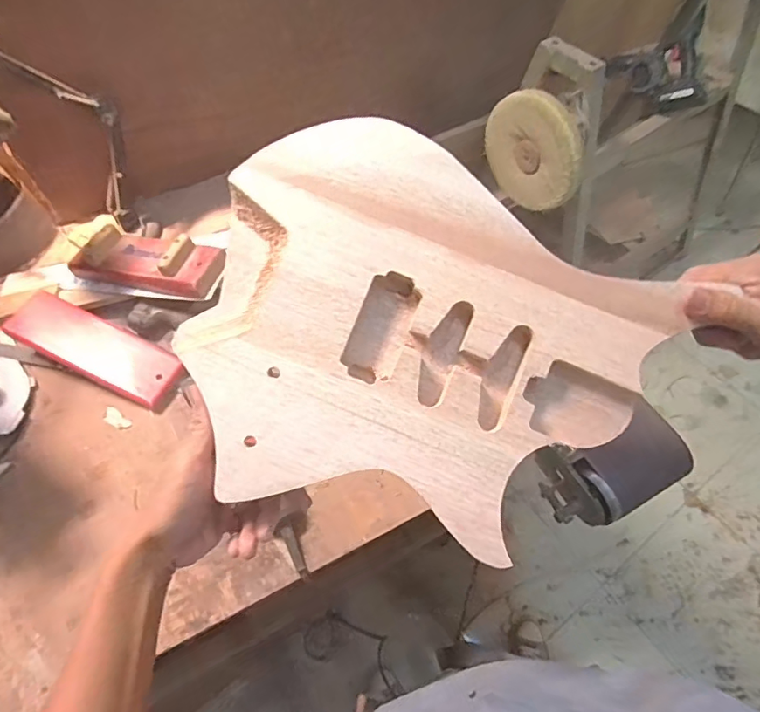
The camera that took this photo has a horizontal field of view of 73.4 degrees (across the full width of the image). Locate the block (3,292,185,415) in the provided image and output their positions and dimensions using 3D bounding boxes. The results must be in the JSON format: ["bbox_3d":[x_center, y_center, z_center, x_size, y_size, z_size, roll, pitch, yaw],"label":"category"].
[{"bbox_3d":[-0.488,-0.013,0.874,0.307,0.023,0.097,27,63,2],"label":"block"}]

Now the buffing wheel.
[{"bbox_3d":[0.341,-0.461,1.159,0.036,0.262,0.272,-33,63,-19],"label":"buffing wheel"}]

